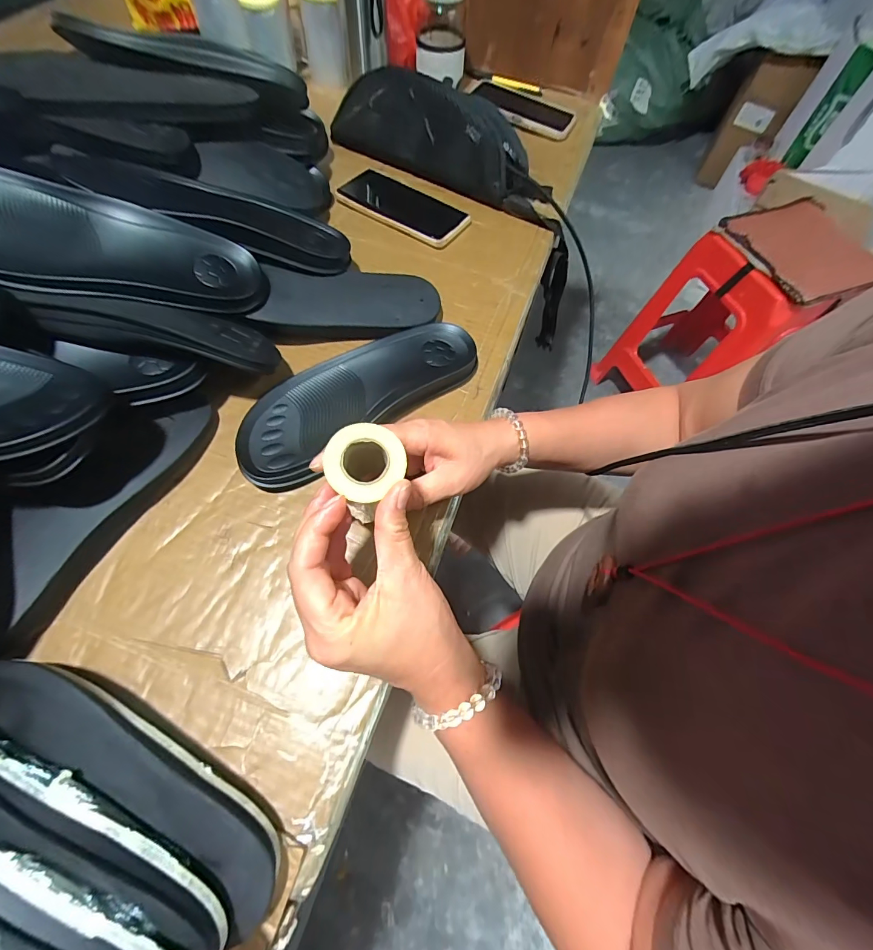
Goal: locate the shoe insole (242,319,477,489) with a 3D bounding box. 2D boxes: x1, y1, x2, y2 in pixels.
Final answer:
[{"bbox_3d":[-0.074,-0.077,0.390,0.240,0.021,0.095,-36,71,-18],"label":"shoe insole"}]

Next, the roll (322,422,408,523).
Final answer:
[{"bbox_3d":[-0.041,-0.006,0.236,0.043,0.013,0.051,-34,71,-18],"label":"roll"}]

